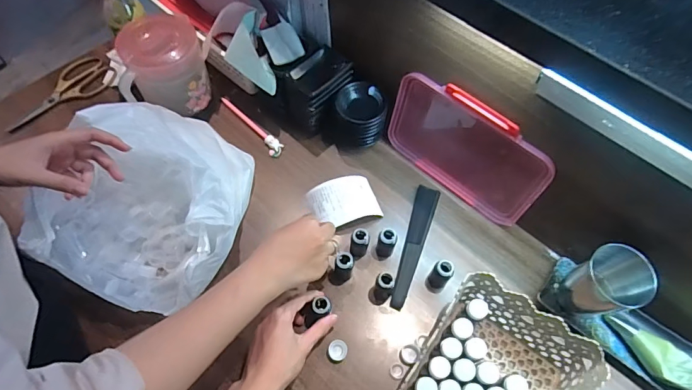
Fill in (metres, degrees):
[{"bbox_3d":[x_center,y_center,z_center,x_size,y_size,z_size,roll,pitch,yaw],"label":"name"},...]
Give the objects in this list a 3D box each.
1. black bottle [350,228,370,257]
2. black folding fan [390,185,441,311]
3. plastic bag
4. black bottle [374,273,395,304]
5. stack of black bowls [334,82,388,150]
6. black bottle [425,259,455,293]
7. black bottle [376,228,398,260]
[{"bbox_3d":[0.020,0.072,0.634,0.025,0.065,0.026,10,62,4],"label":"black bottle"},{"bbox_3d":[0.105,0.077,0.660,0.035,0.012,0.204,17,62,8],"label":"black folding fan"},{"bbox_3d":[-0.276,0.000,0.609,0.260,0.146,0.284,21,63,10],"label":"plastic bag"},{"bbox_3d":[0.053,0.131,0.601,0.025,0.064,0.024,1,61,-1],"label":"black bottle"},{"bbox_3d":[0.023,-0.129,0.722,0.083,0.090,0.073,-3,61,-3],"label":"stack of black bowls"},{"bbox_3d":[0.135,0.118,0.618,0.027,0.053,0.032,32,65,15],"label":"black bottle"},{"bbox_3d":[0.060,0.073,0.636,0.026,0.059,0.025,27,64,13],"label":"black bottle"}]

